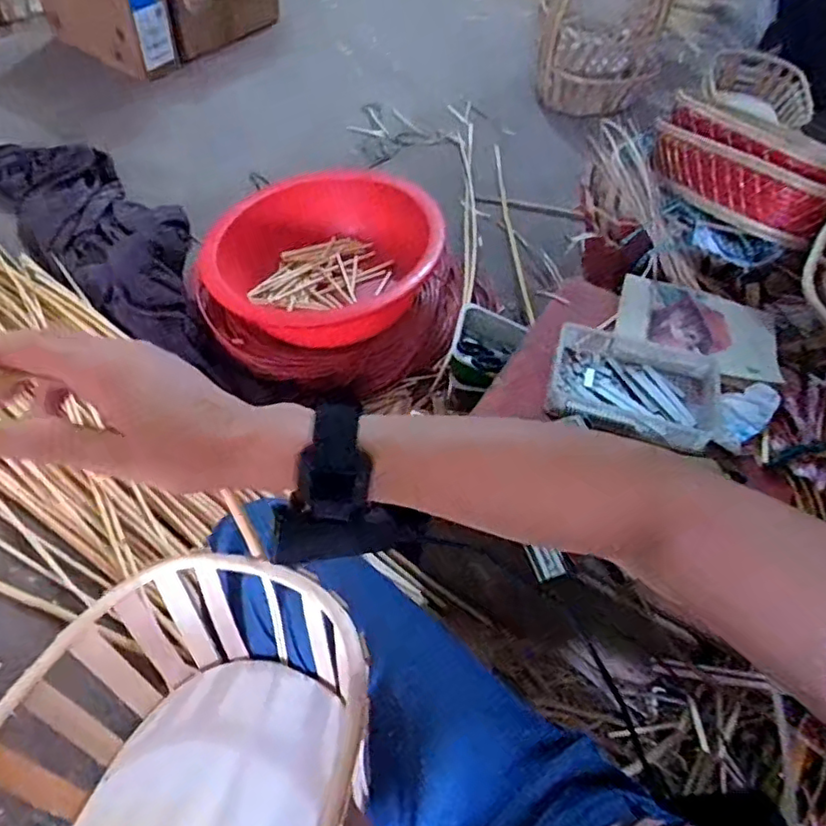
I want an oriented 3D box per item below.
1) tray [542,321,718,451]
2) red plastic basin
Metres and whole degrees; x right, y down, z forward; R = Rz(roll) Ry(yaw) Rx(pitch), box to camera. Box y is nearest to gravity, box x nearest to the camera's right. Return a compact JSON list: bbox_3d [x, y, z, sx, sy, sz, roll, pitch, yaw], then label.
[{"bbox_3d":[0.340,-0.046,0.951,0.261,0.047,0.199,12,55,3],"label":"tray"},{"bbox_3d":[-0.173,-0.299,1.191,0.409,0.158,0.374,18,55,7],"label":"red plastic basin"}]

